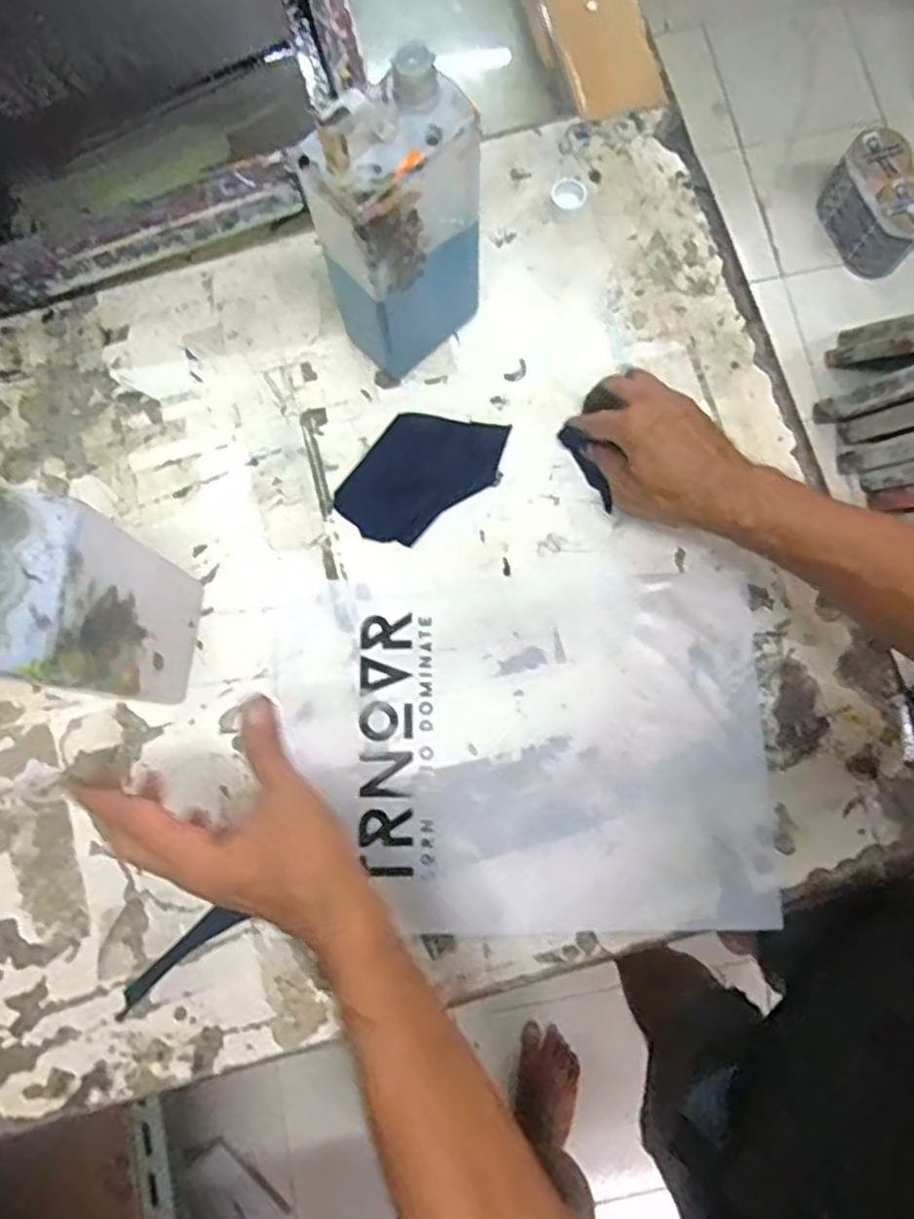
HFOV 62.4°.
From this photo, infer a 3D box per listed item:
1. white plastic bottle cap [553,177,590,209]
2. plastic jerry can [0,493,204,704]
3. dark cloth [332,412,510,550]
[{"bbox_3d":[0.091,-0.334,0.609,0.028,0.008,0.029,0,80,1],"label":"white plastic bottle cap"},{"bbox_3d":[-0.217,-0.002,0.454,0.054,0.220,0.101,8,80,2],"label":"plastic jerry can"},{"bbox_3d":[-0.026,-0.107,0.575,0.134,0.017,0.076,-37,81,-6],"label":"dark cloth"}]

